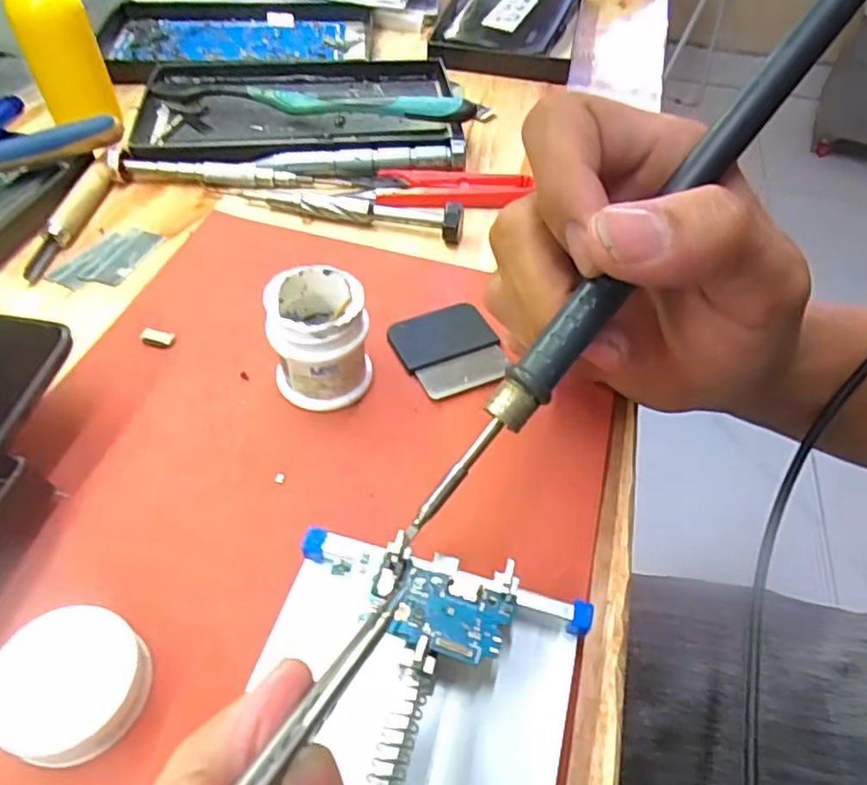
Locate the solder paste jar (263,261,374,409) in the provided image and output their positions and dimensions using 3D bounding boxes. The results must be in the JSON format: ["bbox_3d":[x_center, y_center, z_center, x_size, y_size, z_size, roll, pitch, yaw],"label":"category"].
[{"bbox_3d":[-0.039,-0.018,0.223,0.033,0.042,0.031,1,50,-1],"label":"solder paste jar"}]

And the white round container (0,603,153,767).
[{"bbox_3d":[-0.090,0.073,0.160,0.035,0.015,0.033,3,50,-3],"label":"white round container"}]

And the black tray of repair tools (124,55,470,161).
[{"bbox_3d":[-0.078,-0.163,0.363,0.176,0.014,0.106,-4,50,-6],"label":"black tray of repair tools"}]

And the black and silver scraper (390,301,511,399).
[{"bbox_3d":[0.006,-0.017,0.249,0.039,0.004,0.042,-19,53,-17],"label":"black and silver scraper"}]

